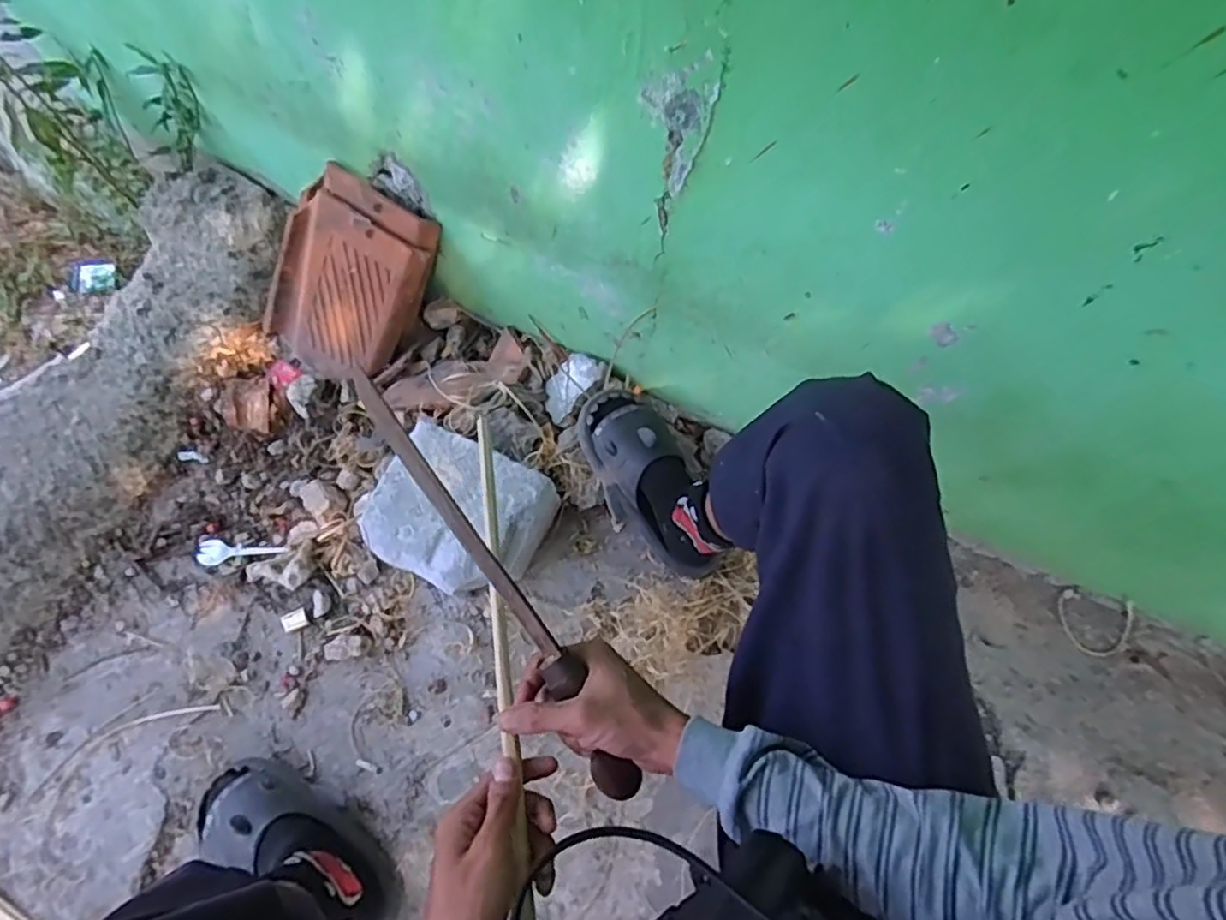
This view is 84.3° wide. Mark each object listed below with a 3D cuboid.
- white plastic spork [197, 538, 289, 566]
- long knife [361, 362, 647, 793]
[{"bbox_3d":[-0.537,0.132,0.986,0.143,0.008,0.039,-4,65,10],"label":"white plastic spork"},{"bbox_3d":[-0.089,0.105,0.536,0.032,0.043,0.399,-33,96,-16],"label":"long knife"}]

